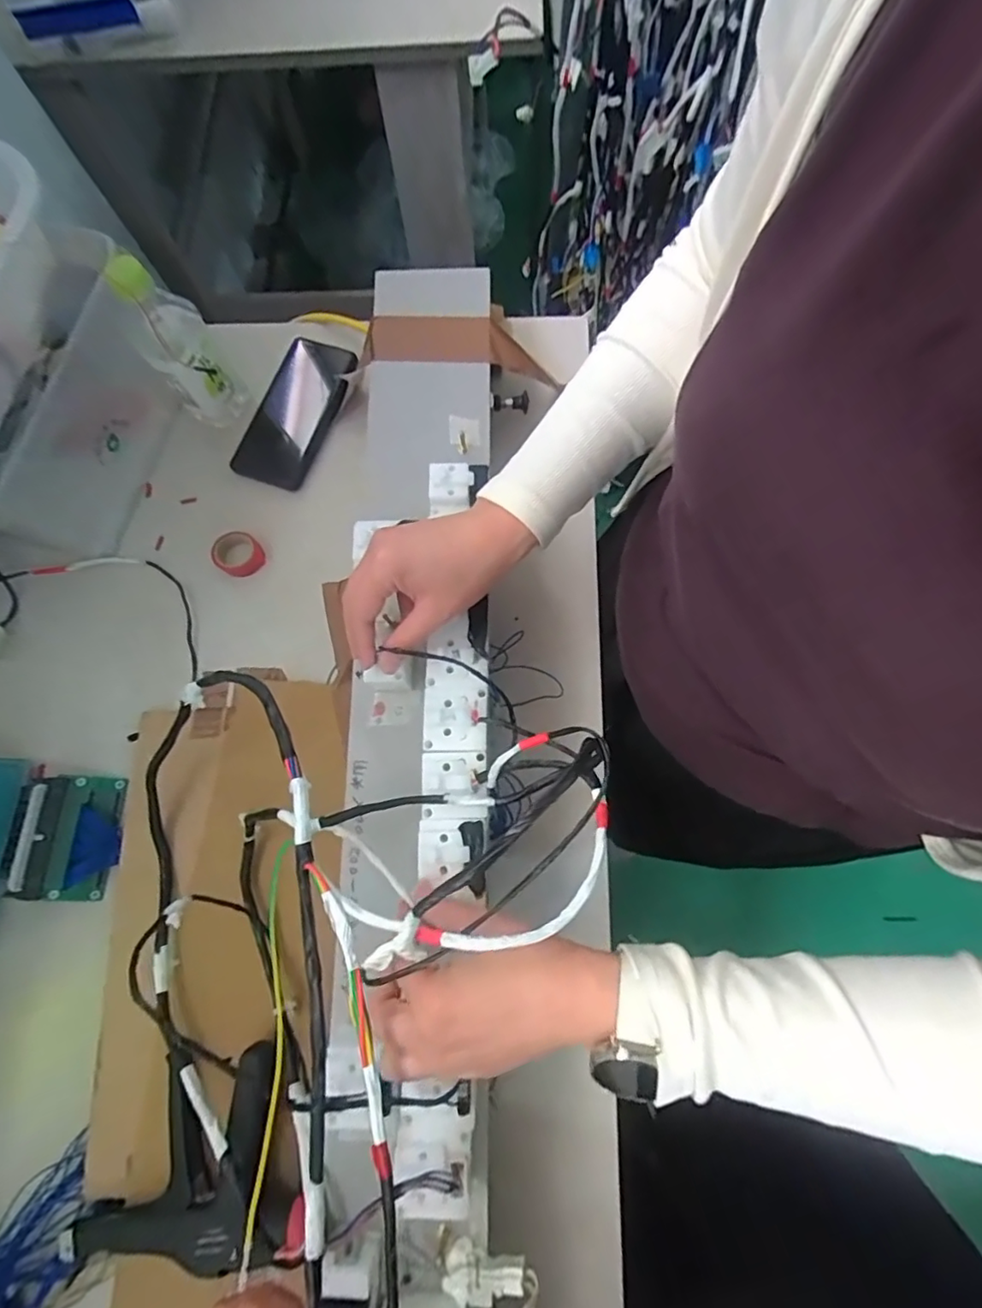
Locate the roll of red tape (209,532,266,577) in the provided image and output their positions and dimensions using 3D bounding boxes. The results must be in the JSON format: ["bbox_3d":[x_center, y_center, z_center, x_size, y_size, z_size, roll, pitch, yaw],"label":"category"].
[{"bbox_3d":[-0.249,-0.098,0.554,0.047,0.018,0.042,37,80,11],"label":"roll of red tape"}]

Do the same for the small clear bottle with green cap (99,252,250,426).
[{"bbox_3d":[-0.289,-0.286,0.524,0.062,0.164,0.063,-35,77,-6],"label":"small clear bottle with green cap"}]

